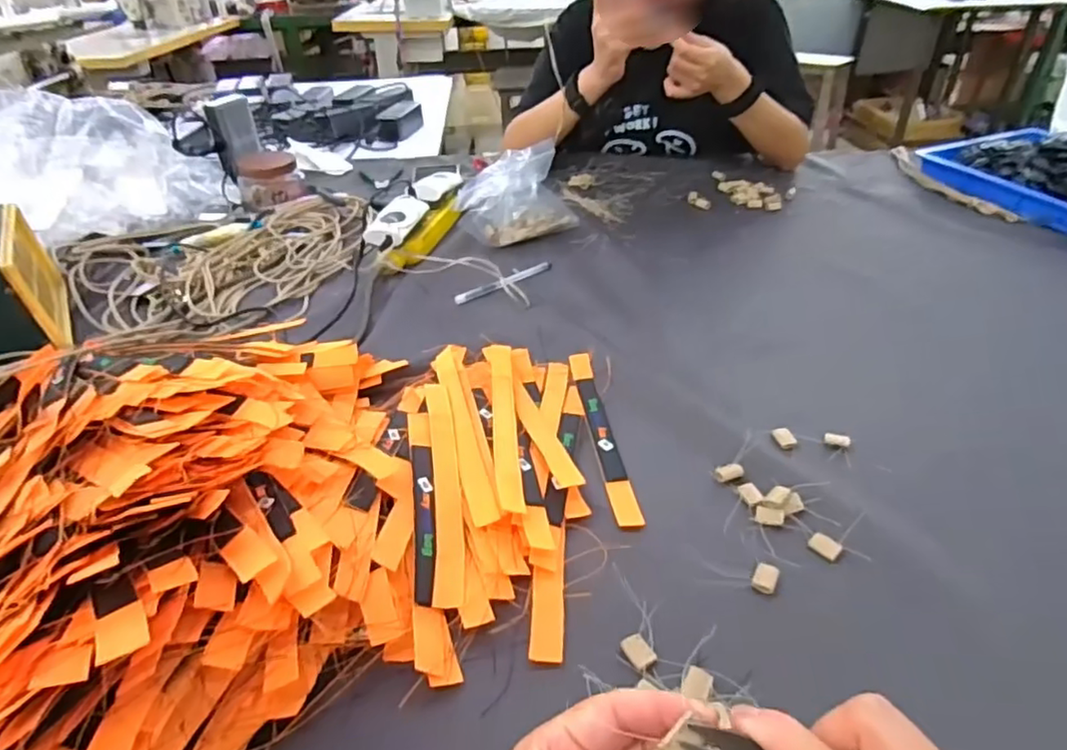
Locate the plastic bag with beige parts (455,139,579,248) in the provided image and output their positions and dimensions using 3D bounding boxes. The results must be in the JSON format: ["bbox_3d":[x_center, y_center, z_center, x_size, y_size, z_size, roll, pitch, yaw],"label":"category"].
[{"bbox_3d":[-0.021,-0.248,0.861,0.157,0.114,0.082,-20,41,-22],"label":"plastic bag with beige parts"}]

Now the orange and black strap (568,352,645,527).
[{"bbox_3d":[0.060,0.049,0.561,0.021,0.006,0.219,-9,38,-3],"label":"orange and black strap"}]

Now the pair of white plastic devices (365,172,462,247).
[{"bbox_3d":[-0.162,-0.243,0.864,0.064,0.028,0.230,9,39,15],"label":"pair of white plastic devices"}]

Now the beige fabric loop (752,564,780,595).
[{"bbox_3d":[0.159,0.139,0.429,0.015,0.005,0.021,18,42,25],"label":"beige fabric loop"}]

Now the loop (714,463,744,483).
[{"bbox_3d":[0.160,0.079,0.510,0.023,0.006,0.013,-6,37,-5],"label":"loop"}]

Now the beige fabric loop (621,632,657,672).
[{"bbox_3d":[0.066,0.171,0.388,0.015,0.004,0.021,-21,41,-23],"label":"beige fabric loop"}]

